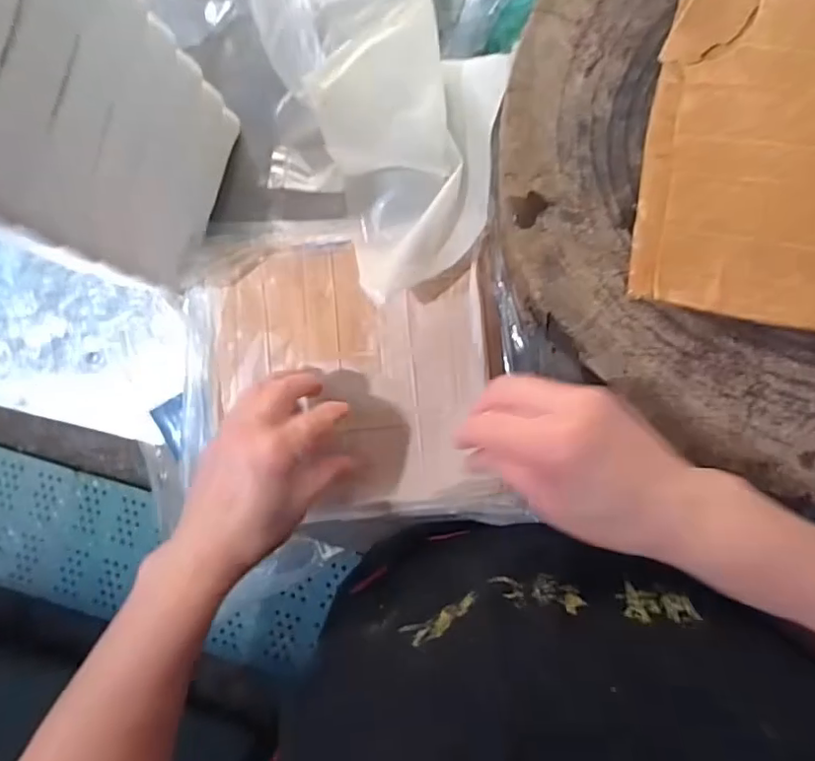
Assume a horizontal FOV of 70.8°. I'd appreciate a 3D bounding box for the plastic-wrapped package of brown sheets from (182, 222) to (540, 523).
[{"bbox_3d":[-0.045,-0.005,0.428,0.241,0.019,0.215,-2,86,4],"label":"plastic-wrapped package of brown sheets"}]

